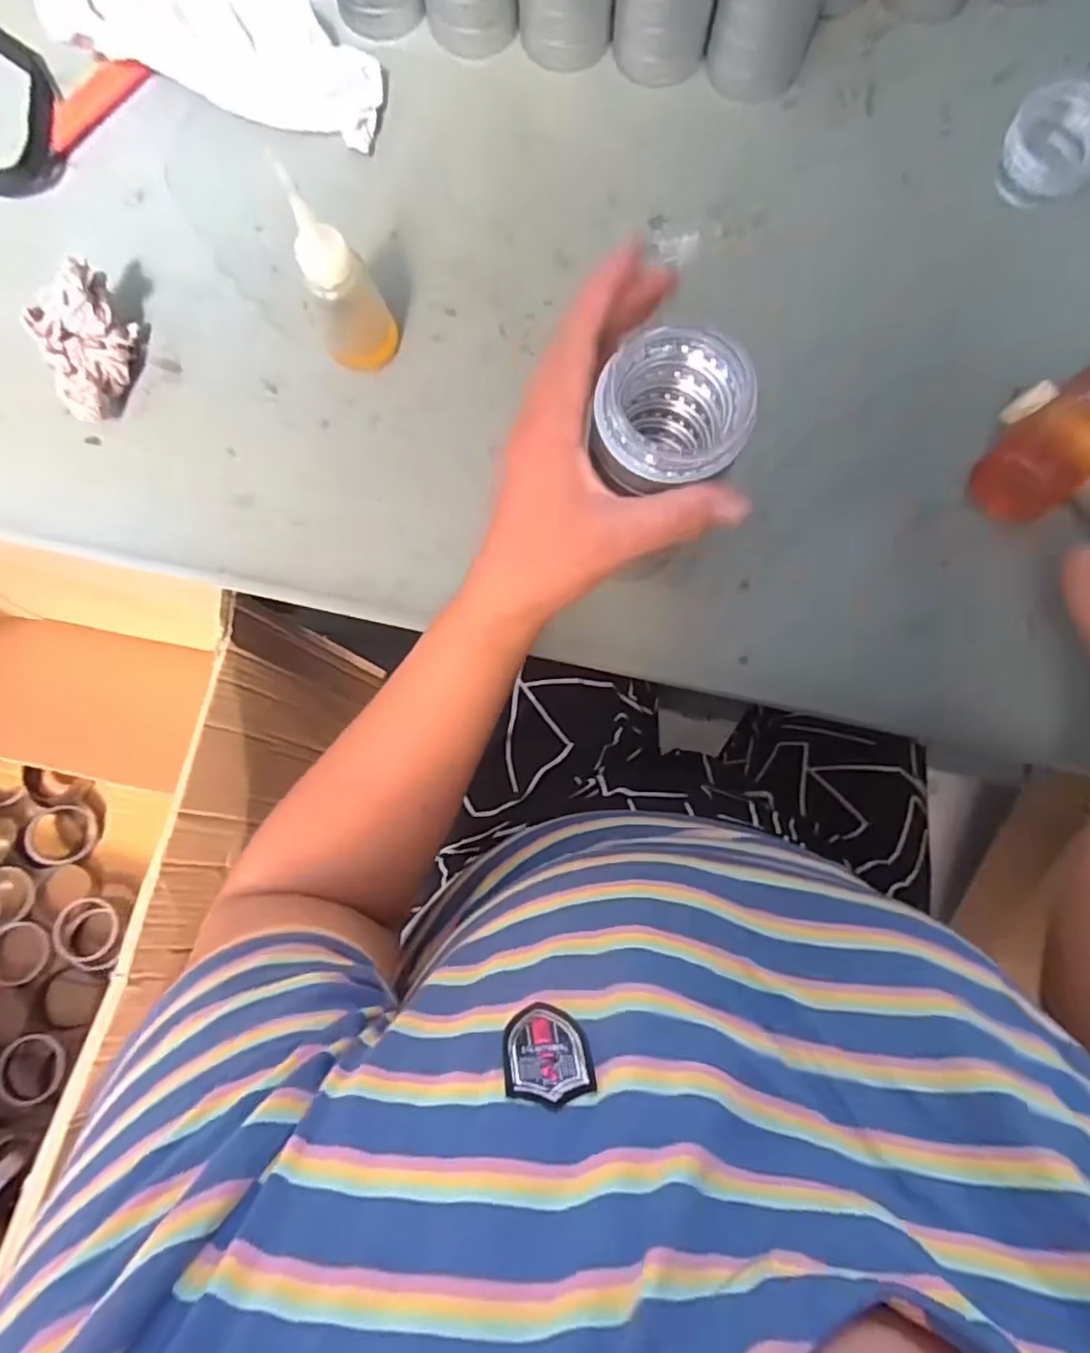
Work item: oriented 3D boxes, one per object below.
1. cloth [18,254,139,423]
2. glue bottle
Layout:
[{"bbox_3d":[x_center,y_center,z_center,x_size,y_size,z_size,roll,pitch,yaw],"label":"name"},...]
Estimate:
[{"bbox_3d":[-0.309,-0.221,0.443,0.062,0.054,0.084,-23,84,-1],"label":"cloth"},{"bbox_3d":[-0.123,-0.236,0.397,0.037,0.132,0.042,24,85,4],"label":"glue bottle"}]

